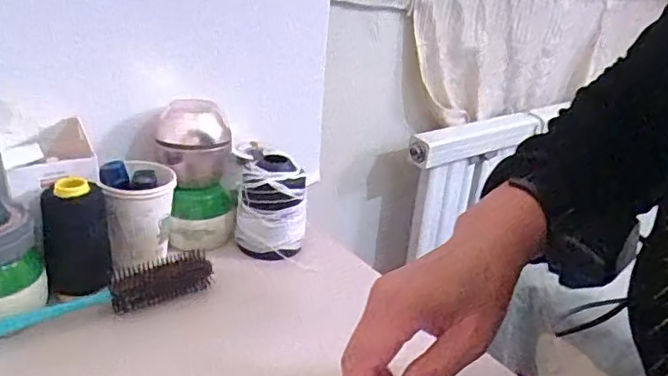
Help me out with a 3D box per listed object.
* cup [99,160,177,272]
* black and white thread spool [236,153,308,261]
[{"bbox_3d":[-0.192,0.024,0.582,0.066,0.092,0.072,-5,27,-20],"label":"cup"},{"bbox_3d":[-0.064,0.022,0.607,0.056,0.103,0.052,4,26,-2],"label":"black and white thread spool"}]

